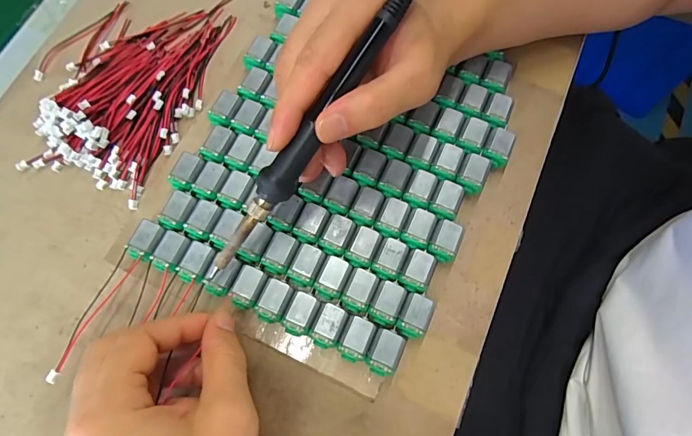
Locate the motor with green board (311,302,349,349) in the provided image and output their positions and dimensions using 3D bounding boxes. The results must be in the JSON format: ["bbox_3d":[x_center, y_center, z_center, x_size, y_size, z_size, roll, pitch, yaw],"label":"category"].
[{"bbox_3d":[-0.010,0.070,0.261,0.017,0.018,0.027,20,74,6],"label":"motor with green board"}]

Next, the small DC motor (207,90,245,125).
[{"bbox_3d":[-0.090,-0.080,0.303,0.019,0.015,0.027,20,74,6],"label":"small DC motor"}]

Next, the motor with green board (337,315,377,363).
[{"bbox_3d":[0.006,0.078,0.258,0.019,0.017,0.027,24,74,7],"label":"motor with green board"}]

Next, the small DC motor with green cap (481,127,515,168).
[{"bbox_3d":[0.109,-0.050,0.294,0.019,0.016,0.027,23,74,7],"label":"small DC motor with green cap"}]

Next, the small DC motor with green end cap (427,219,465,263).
[{"bbox_3d":[0.067,0.017,0.275,0.018,0.017,0.028,24,74,7],"label":"small DC motor with green end cap"}]

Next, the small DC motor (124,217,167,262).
[{"bbox_3d":[-0.134,0.017,0.276,0.018,0.016,0.026,17,73,5],"label":"small DC motor"}]

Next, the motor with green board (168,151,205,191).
[{"bbox_3d":[-0.113,-0.031,0.288,0.018,0.014,0.027,17,73,5],"label":"motor with green board"}]

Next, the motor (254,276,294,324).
[{"bbox_3d":[-0.047,0.054,0.264,0.019,0.016,0.027,23,74,7],"label":"motor"}]

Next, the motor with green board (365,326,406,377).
[{"bbox_3d":[0.024,0.084,0.256,0.018,0.017,0.028,23,74,7],"label":"motor with green board"}]

